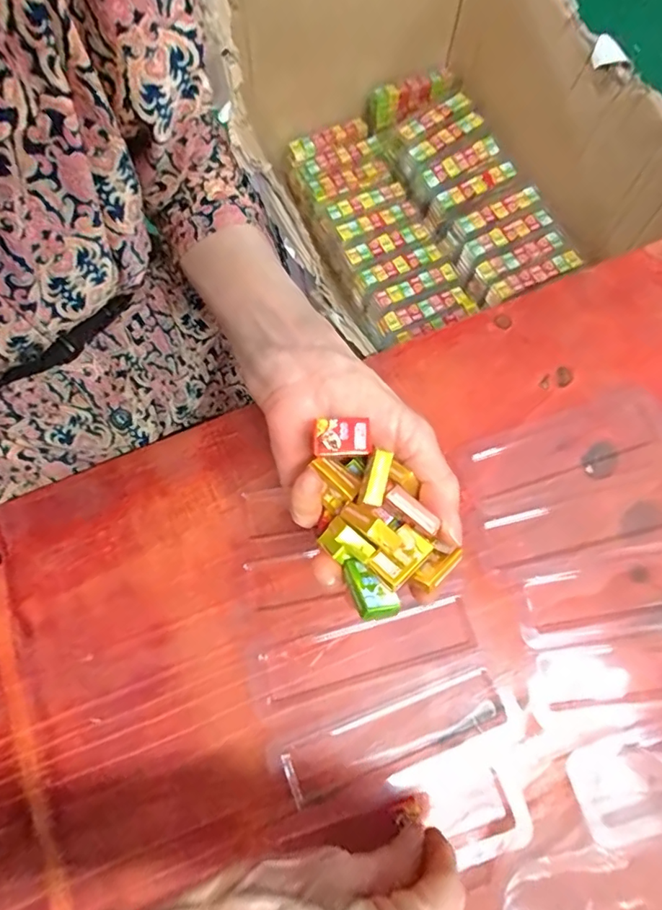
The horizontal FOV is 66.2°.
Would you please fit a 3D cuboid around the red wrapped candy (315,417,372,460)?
[{"bbox_3d":[0.005,-0.007,0.224,0.023,0.005,0.015,-7,74,-2],"label":"red wrapped candy"}]

